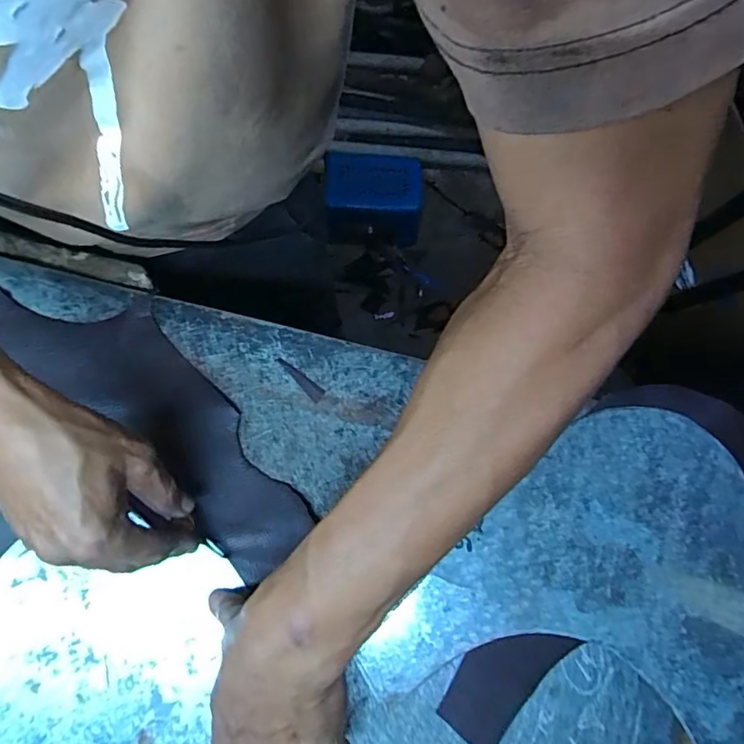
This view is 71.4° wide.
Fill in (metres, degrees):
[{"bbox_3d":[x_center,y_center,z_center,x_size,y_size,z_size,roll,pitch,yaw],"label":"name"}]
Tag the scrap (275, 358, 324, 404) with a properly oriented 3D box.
[{"bbox_3d":[-0.056,0.004,0.400,0.045,0.004,0.011,43,75,8],"label":"scrap"}]

